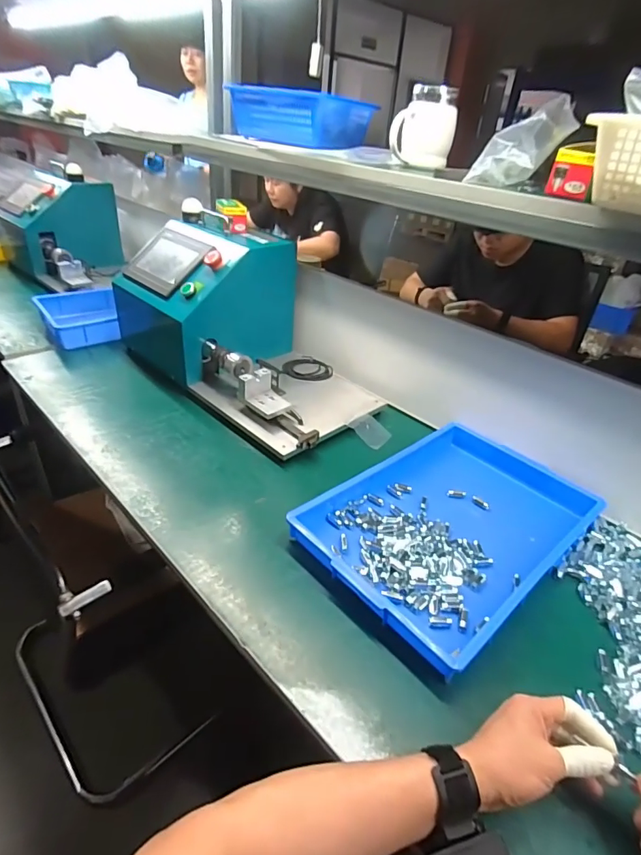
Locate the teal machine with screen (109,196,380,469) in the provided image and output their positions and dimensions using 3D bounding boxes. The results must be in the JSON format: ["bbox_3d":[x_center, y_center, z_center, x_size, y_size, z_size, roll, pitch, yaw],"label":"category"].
[{"bbox_3d":[-0.159,-0.232,0.996,0.611,0.284,0.303,31,41,33],"label":"teal machine with screen"}]

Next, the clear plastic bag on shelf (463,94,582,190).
[{"bbox_3d":[0.286,-0.400,0.665,0.093,0.096,0.103,31,41,34],"label":"clear plastic bag on shelf"}]

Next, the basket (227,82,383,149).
[{"bbox_3d":[-0.048,-0.697,1.047,0.194,0.092,0.277,-25,44,-37],"label":"basket"}]

